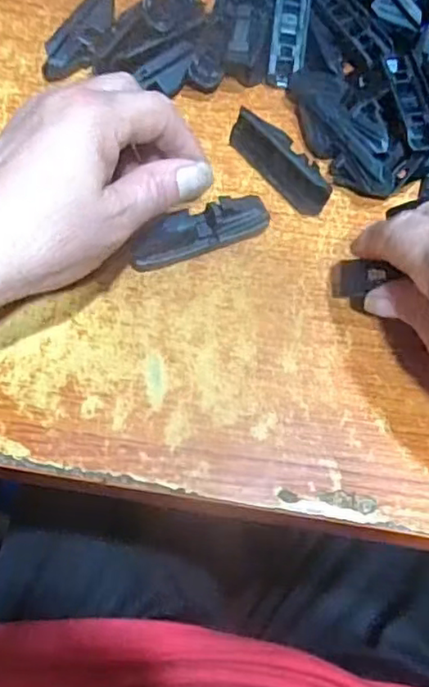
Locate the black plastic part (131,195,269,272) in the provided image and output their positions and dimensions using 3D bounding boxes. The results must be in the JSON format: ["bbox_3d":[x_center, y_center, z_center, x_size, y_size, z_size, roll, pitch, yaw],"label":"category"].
[{"bbox_3d":[-0.008,-0.057,0.315,0.072,0.020,0.015,-21,67,-7],"label":"black plastic part"}]

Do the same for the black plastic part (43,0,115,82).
[{"bbox_3d":[-0.077,-0.186,0.374,0.022,0.021,0.068,26,66,11],"label":"black plastic part"}]

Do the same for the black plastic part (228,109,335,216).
[{"bbox_3d":[0.037,-0.102,0.342,0.021,0.017,0.072,-36,70,-17],"label":"black plastic part"}]

